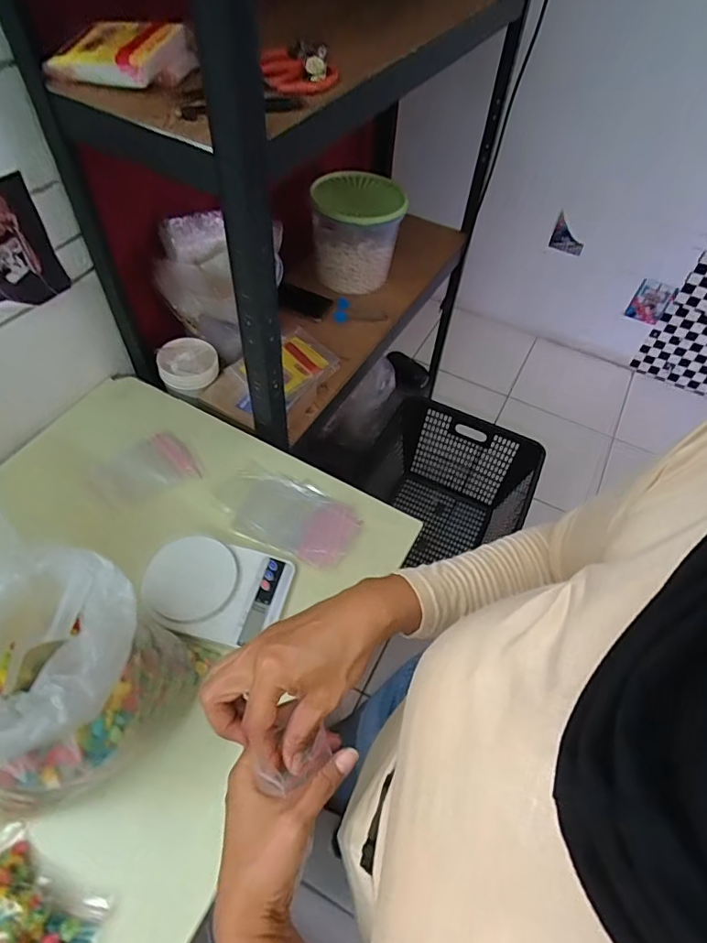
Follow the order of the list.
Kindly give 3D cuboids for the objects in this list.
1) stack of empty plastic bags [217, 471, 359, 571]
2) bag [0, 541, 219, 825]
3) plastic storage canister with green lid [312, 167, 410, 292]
[{"bbox_3d":[-0.099,0.057,0.755,0.216,0.019,0.119,21,56,10],"label":"stack of empty plastic bags"},{"bbox_3d":[-0.274,0.195,0.503,0.166,0.225,0.186,23,56,12],"label":"bag"},{"bbox_3d":[0.011,-0.515,1.133,0.184,0.196,0.169,13,55,5],"label":"plastic storage canister with green lid"}]

